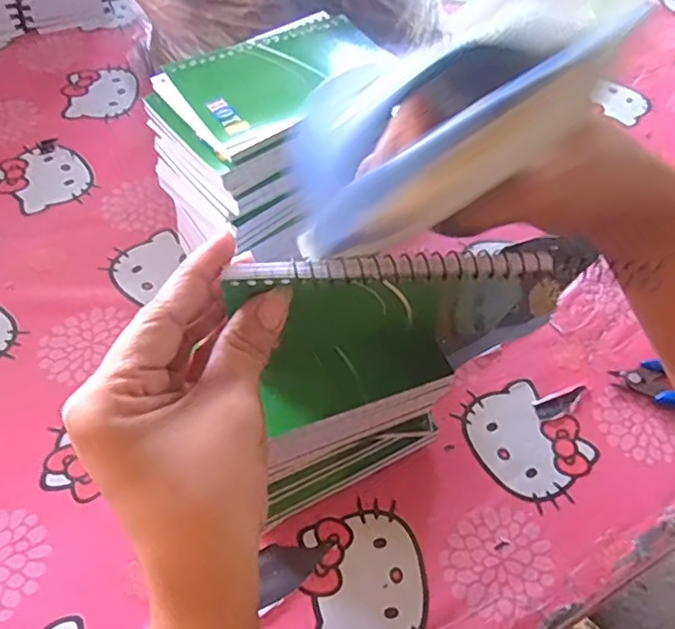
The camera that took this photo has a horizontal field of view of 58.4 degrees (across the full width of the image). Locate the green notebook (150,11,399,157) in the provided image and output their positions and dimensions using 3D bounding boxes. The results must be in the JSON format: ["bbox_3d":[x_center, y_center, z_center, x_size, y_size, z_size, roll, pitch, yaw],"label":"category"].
[{"bbox_3d":[-0.033,-0.145,0.365,0.133,0.008,0.077,-35,64,-24],"label":"green notebook"}]

